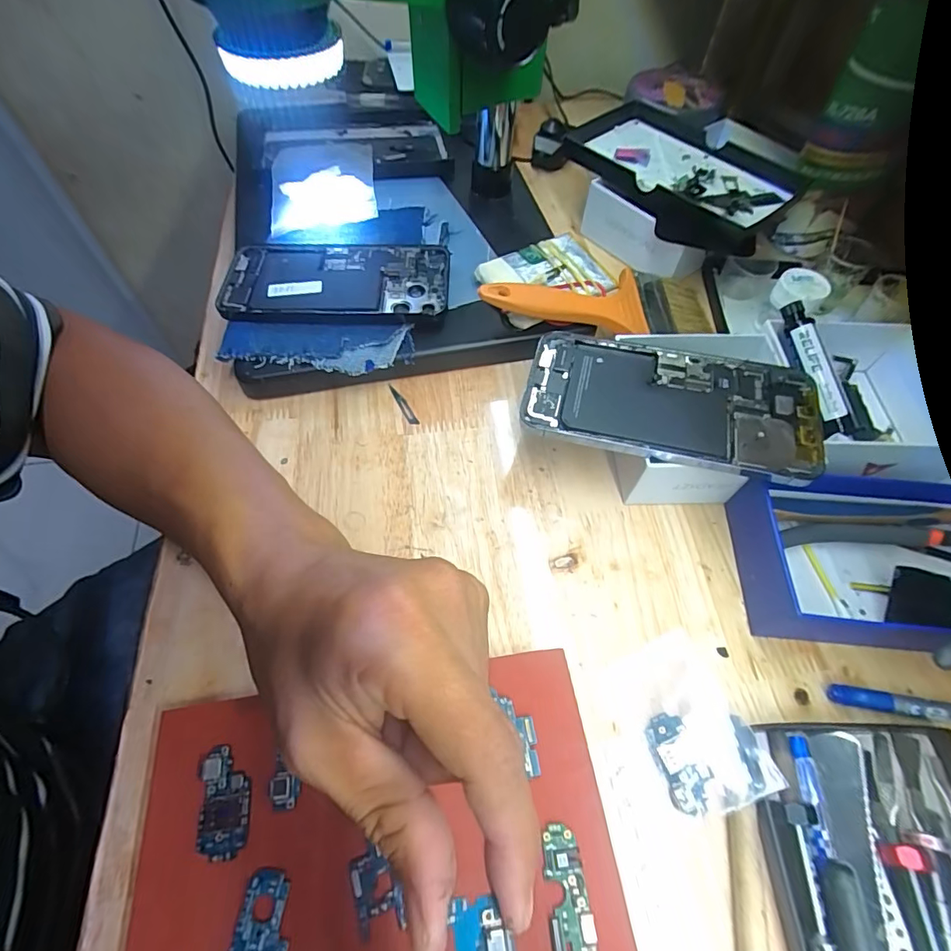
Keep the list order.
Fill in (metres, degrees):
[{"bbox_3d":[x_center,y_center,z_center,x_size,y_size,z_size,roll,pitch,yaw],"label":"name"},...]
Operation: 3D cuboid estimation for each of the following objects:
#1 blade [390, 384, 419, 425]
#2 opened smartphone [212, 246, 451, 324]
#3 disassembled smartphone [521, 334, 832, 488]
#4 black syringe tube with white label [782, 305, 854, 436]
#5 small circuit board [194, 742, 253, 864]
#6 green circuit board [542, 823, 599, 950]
[{"bbox_3d":[-0.050,-0.048,0.330,0.006,0.004,0.040,-29,62,-9],"label":"blade"},{"bbox_3d":[-0.099,-0.139,0.343,0.155,0.013,0.078,-1,59,-2],"label":"opened smartphone"},{"bbox_3d":[0.108,-0.042,0.271,0.155,0.013,0.076,14,60,7],"label":"disassembled smartphone"},{"bbox_3d":[0.211,-0.066,0.298,0.016,0.012,0.086,-15,82,-10],"label":"black syringe tube with white label"},{"bbox_3d":[-0.108,0.139,0.206,0.022,0.004,0.041,-11,60,-8],"label":"small circuit board"},{"bbox_3d":[0.038,0.169,0.195,0.016,0.004,0.043,-5,59,-4],"label":"green circuit board"}]

